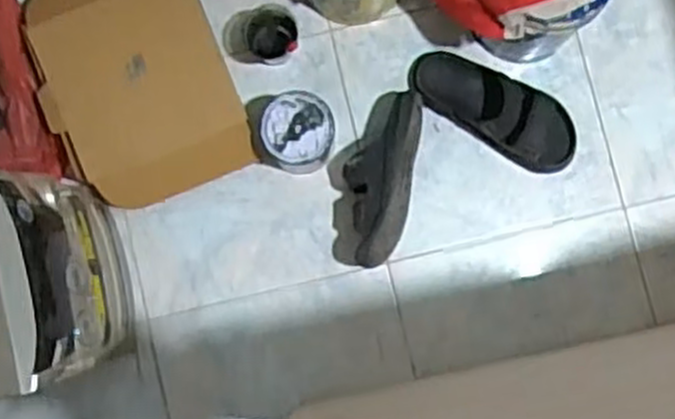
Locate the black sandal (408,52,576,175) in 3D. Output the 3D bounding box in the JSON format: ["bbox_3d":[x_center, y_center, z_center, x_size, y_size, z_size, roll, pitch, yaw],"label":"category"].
[{"bbox_3d":[0.252,-0.162,1.275,0.287,0.066,0.116,29,87,1],"label":"black sandal"}]

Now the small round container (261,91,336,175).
[{"bbox_3d":[-0.059,-0.119,1.248,0.106,0.121,0.112,0,86,0],"label":"small round container"}]

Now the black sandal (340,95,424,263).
[{"bbox_3d":[0.067,-0.050,1.249,0.111,0.102,0.278,11,87,0],"label":"black sandal"}]

